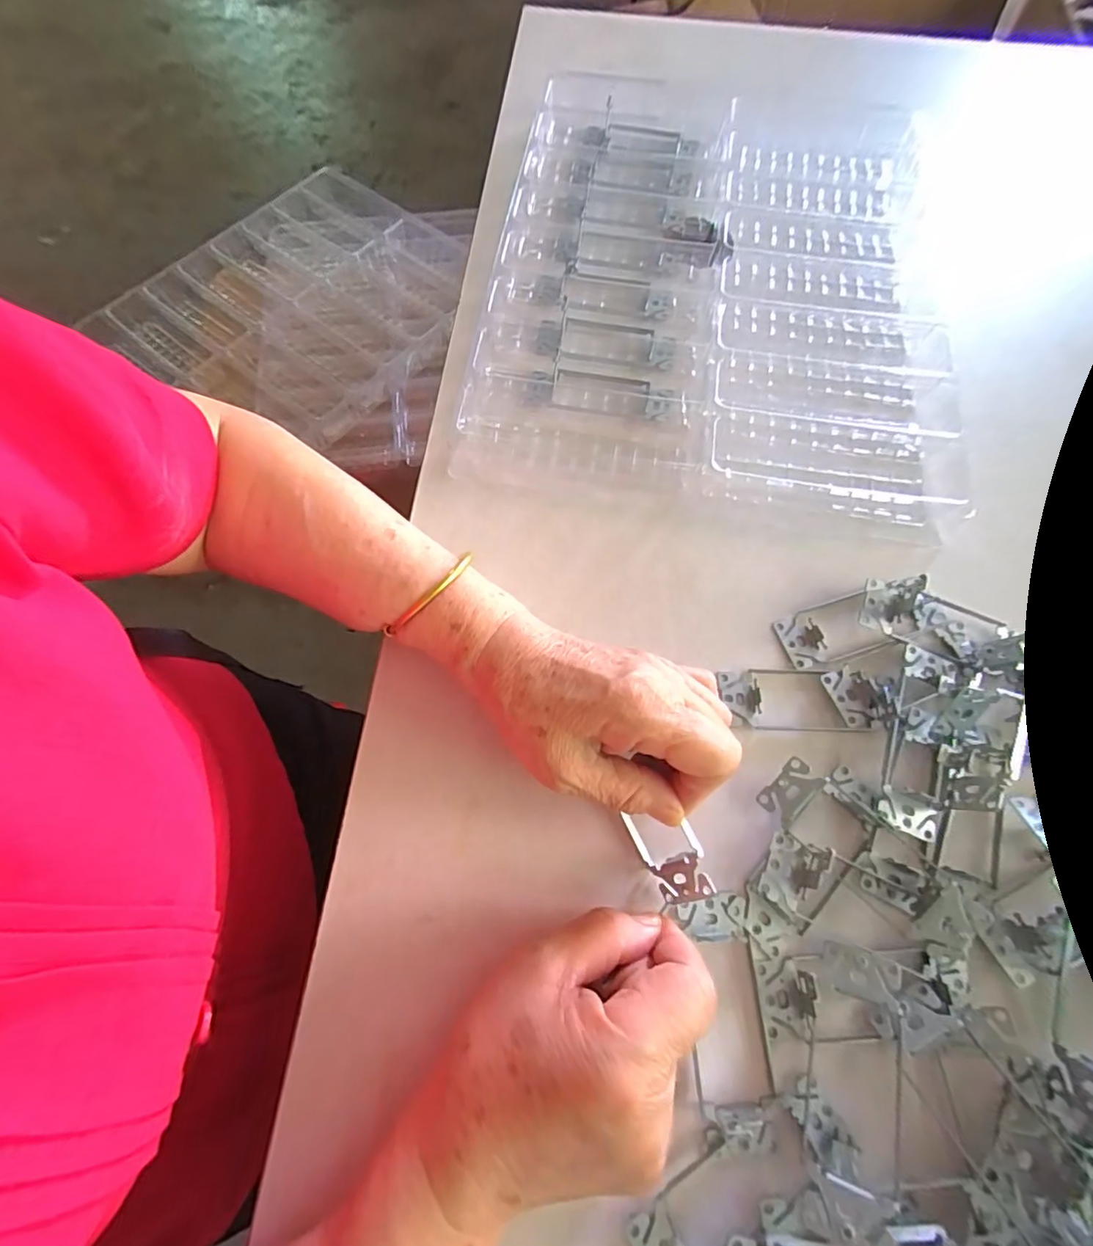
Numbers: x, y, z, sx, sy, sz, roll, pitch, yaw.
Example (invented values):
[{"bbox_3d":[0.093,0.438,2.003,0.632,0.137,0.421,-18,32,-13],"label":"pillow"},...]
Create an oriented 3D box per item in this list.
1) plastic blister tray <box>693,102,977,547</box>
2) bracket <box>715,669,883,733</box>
[{"bbox_3d":[0.222,-0.270,0.427,0.173,0.024,0.436,8,70,3],"label":"plastic blister tray"},{"bbox_3d":[0.149,0.044,0.314,0.088,0.009,0.036,2,69,1],"label":"bracket"}]

